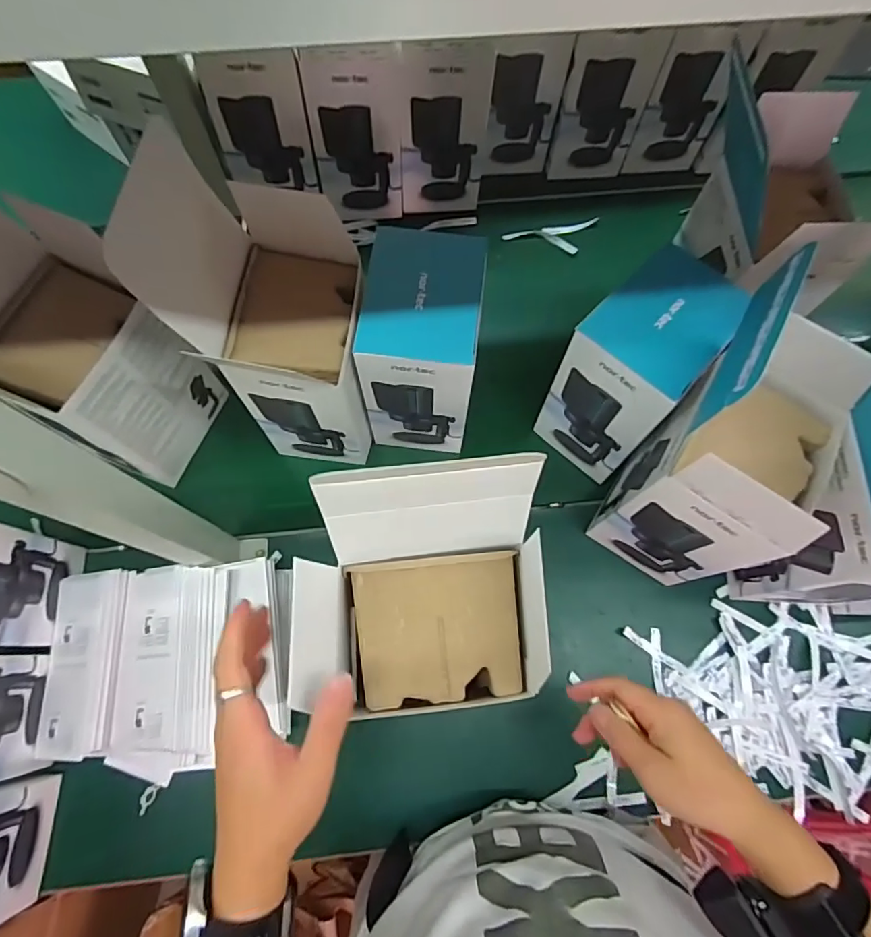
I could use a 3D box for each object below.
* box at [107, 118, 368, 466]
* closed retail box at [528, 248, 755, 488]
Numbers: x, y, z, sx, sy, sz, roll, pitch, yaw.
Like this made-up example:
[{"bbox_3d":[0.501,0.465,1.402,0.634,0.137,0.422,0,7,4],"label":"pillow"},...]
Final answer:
[{"bbox_3d":[-0.158,-0.144,0.539,0.159,0.329,0.159,4,73,1],"label":"box"},{"bbox_3d":[0.219,-0.105,0.605,0.114,0.230,0.141,41,77,12],"label":"closed retail box"}]

